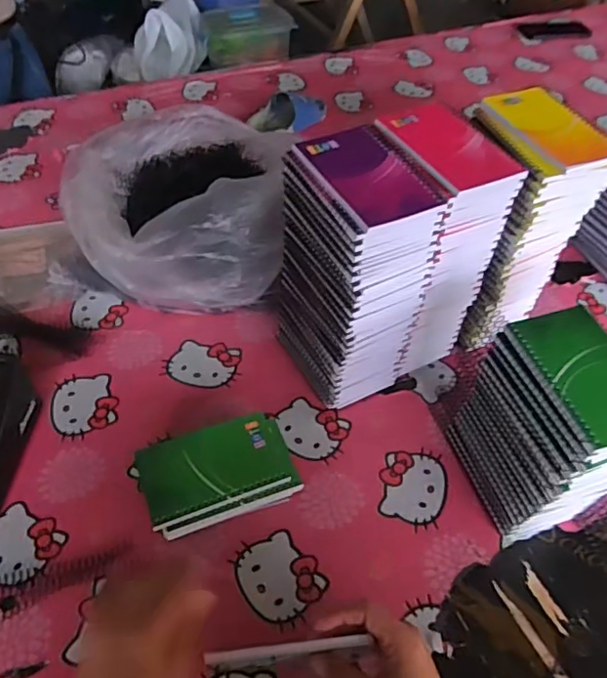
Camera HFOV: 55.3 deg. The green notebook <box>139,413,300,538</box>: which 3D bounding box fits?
[{"bbox_3d":[-0.080,0.125,0.552,0.138,0.029,0.088,-14,51,-15],"label":"green notebook"}]

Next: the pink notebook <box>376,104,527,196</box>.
[{"bbox_3d":[0.135,-0.183,0.548,0.084,0.008,0.126,-21,53,-20],"label":"pink notebook"}]

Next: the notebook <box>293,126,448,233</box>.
[{"bbox_3d":[0.055,-0.146,0.510,0.087,0.008,0.126,-22,54,-21],"label":"notebook"}]

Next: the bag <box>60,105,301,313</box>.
[{"bbox_3d":[-0.180,-0.194,0.802,0.267,0.169,0.332,-11,50,-12],"label":"bag"}]

